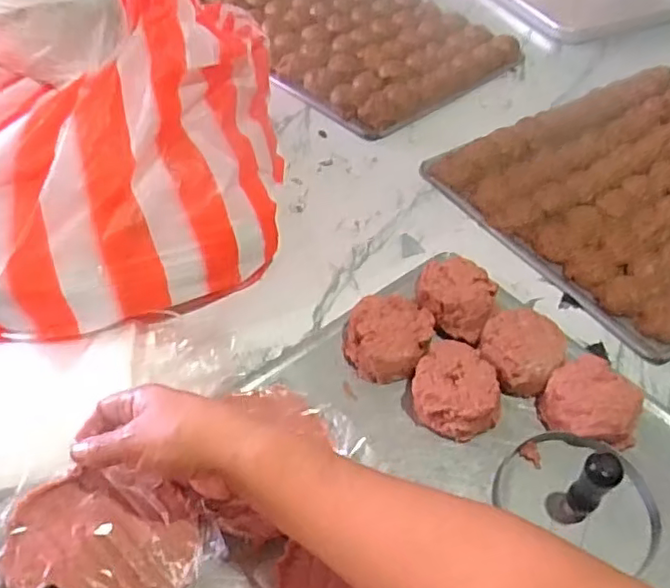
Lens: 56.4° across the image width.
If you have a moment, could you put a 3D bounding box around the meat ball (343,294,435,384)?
[{"bbox_3d":[0.044,0.037,0.527,0.069,0.037,0.073,1,48,-1],"label":"meat ball"}]

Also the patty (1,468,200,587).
[{"bbox_3d":[-0.146,0.155,0.384,0.111,0.024,0.086,10,49,7],"label":"patty"}]

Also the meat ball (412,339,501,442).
[{"bbox_3d":[0.097,0.075,0.494,0.067,0.033,0.072,1,48,-1],"label":"meat ball"}]

